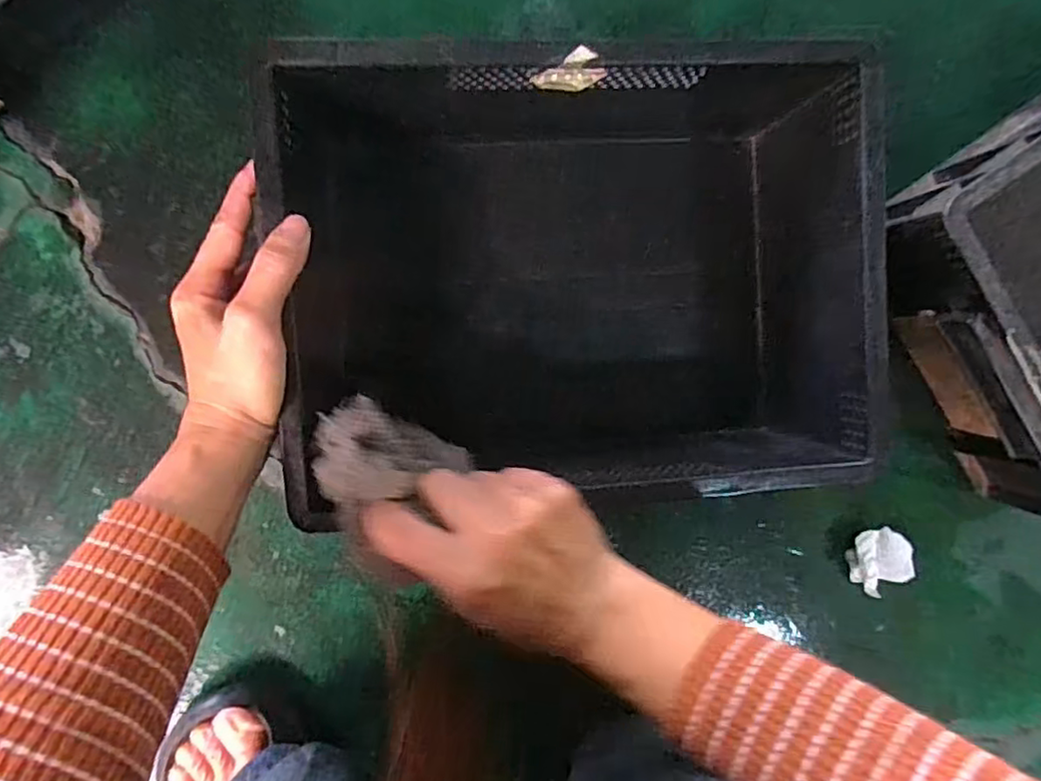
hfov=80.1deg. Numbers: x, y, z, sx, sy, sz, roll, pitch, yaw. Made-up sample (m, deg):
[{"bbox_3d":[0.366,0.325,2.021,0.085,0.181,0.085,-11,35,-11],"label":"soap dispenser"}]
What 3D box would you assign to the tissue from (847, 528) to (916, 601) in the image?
[{"bbox_3d":[0.275,0.130,0.474,0.046,0.016,0.050,37,89,-8],"label":"tissue"}]

